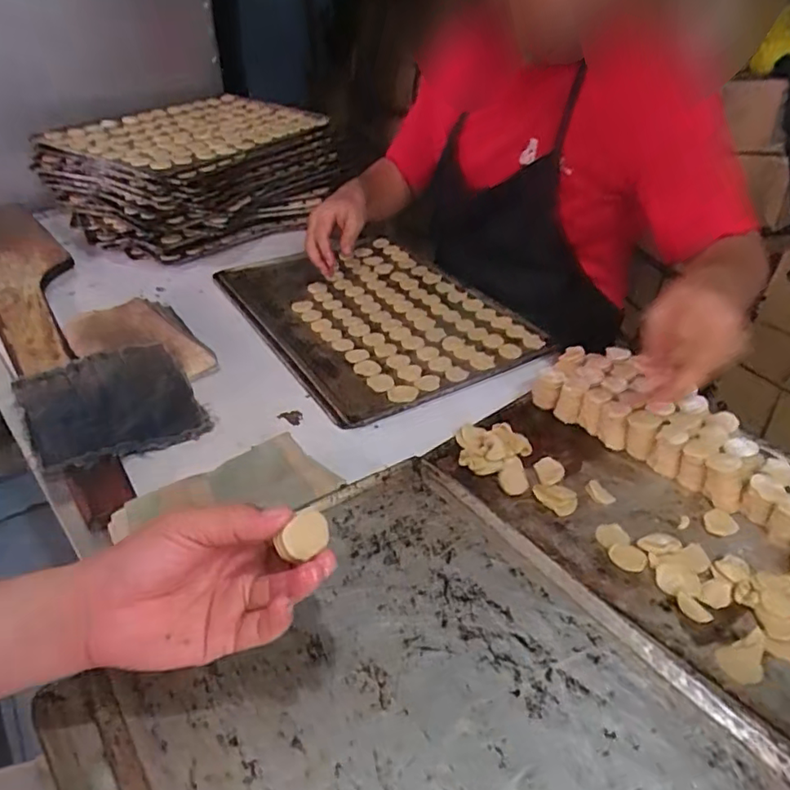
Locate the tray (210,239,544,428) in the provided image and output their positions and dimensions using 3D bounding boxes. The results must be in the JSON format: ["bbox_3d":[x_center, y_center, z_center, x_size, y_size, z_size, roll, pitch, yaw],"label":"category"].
[{"bbox_3d":[-0.036,-0.121,0.869,0.327,0.031,0.436,-20,41,-25],"label":"tray"}]

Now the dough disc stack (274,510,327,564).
[{"bbox_3d":[-0.052,0.079,0.332,0.027,0.012,0.022,-14,79,-15],"label":"dough disc stack"}]

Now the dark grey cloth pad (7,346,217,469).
[{"bbox_3d":[-0.319,0.010,0.657,0.169,0.025,0.188,-18,41,-32],"label":"dark grey cloth pad"}]

